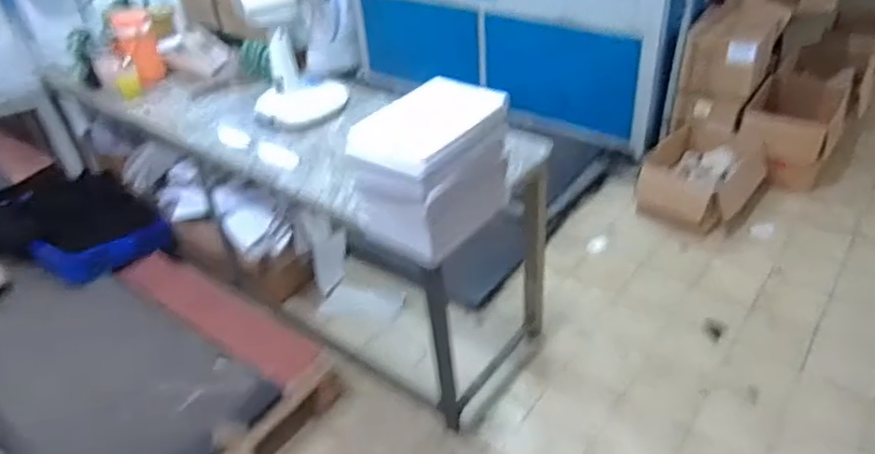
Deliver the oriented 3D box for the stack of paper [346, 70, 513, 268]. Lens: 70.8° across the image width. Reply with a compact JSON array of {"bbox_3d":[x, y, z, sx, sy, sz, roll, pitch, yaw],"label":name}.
[{"bbox_3d":[-0.012,-0.128,1.387,0.227,0.303,0.313,21,45,33],"label":"stack of paper"}]

